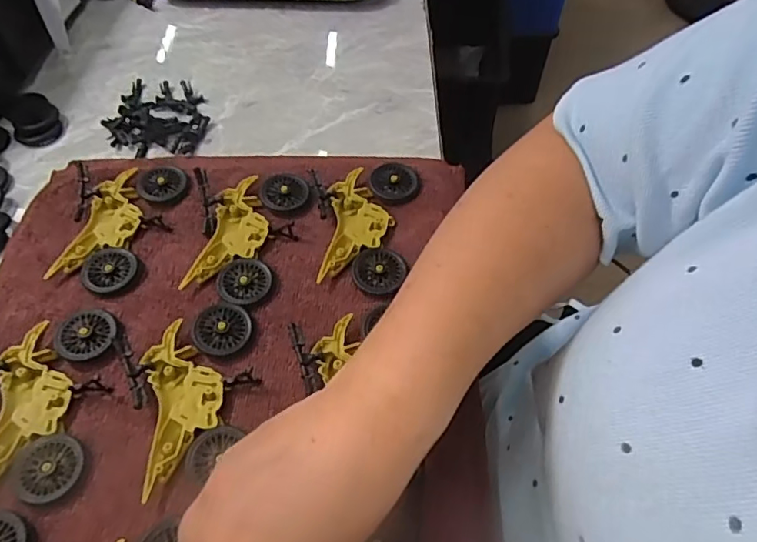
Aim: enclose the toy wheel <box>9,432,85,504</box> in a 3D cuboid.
[{"bbox_3d":[-0.183,0.109,0.307,0.035,0.008,0.036,-1,54,1],"label":"toy wheel"}]

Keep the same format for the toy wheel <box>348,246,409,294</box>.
[{"bbox_3d":[-0.001,-0.001,0.382,0.036,0.006,0.037,-1,54,1],"label":"toy wheel"}]

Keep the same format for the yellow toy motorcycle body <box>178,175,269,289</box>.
[{"bbox_3d":[-0.103,-0.028,0.403,0.042,0.012,0.099,6,54,6],"label":"yellow toy motorcycle body"}]

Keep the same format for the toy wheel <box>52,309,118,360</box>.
[{"bbox_3d":[-0.185,0.041,0.352,0.036,0.004,0.032,-21,67,-29],"label":"toy wheel"}]

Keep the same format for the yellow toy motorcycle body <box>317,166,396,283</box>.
[{"bbox_3d":[-0.015,-0.035,0.406,0.048,0.012,0.099,0,54,2],"label":"yellow toy motorcycle body"}]

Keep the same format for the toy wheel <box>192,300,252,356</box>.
[{"bbox_3d":[-0.100,0.036,0.356,0.035,0.011,0.038,-1,54,1],"label":"toy wheel"}]

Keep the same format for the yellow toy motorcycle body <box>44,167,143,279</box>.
[{"bbox_3d":[-0.200,-0.036,0.411,0.042,0.010,0.099,3,54,4],"label":"yellow toy motorcycle body"}]

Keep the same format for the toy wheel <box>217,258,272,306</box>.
[{"bbox_3d":[-0.092,0.007,0.379,0.035,0.008,0.039,-36,60,-22],"label":"toy wheel"}]

